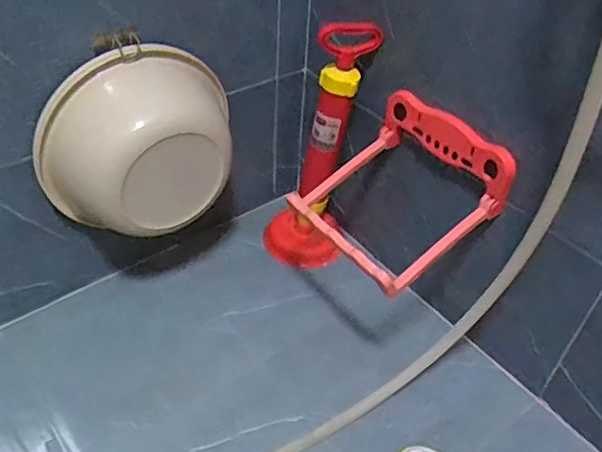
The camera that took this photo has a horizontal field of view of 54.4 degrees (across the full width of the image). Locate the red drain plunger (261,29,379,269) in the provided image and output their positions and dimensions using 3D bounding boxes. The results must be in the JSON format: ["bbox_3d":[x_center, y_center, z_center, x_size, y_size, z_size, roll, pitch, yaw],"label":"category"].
[{"bbox_3d":[0.017,-0.111,0.946,0.141,0.398,0.156,13,43,10],"label":"red drain plunger"}]

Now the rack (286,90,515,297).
[{"bbox_3d":[0.126,-0.059,0.793,0.210,0.127,0.224,-26,50,-29],"label":"rack"}]

